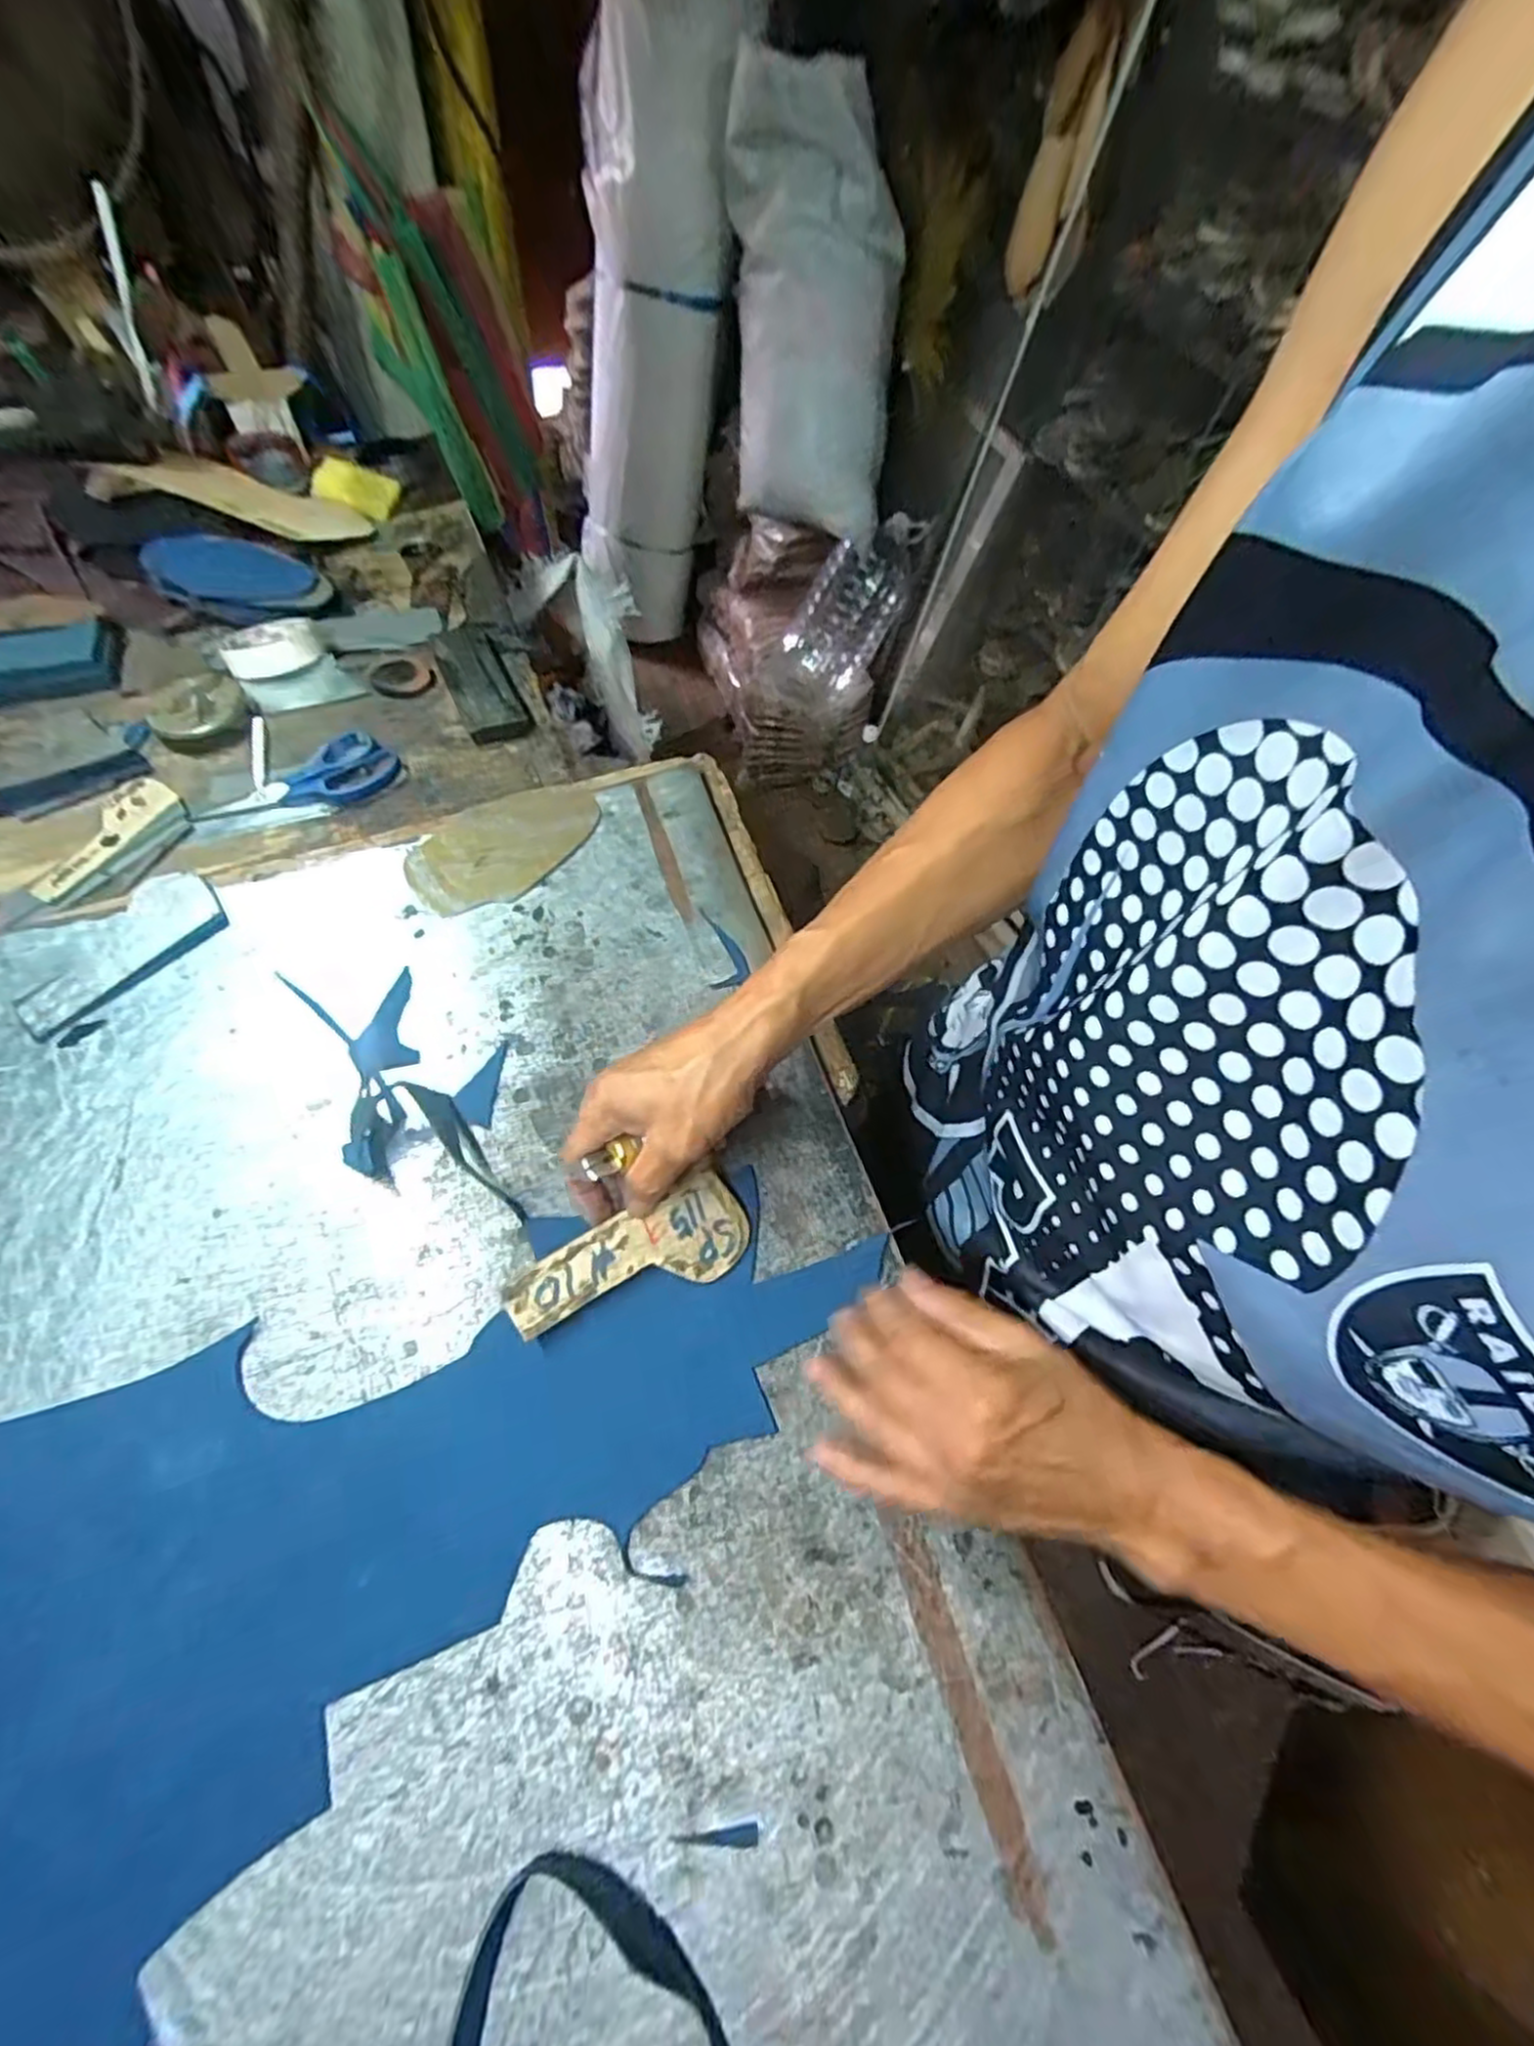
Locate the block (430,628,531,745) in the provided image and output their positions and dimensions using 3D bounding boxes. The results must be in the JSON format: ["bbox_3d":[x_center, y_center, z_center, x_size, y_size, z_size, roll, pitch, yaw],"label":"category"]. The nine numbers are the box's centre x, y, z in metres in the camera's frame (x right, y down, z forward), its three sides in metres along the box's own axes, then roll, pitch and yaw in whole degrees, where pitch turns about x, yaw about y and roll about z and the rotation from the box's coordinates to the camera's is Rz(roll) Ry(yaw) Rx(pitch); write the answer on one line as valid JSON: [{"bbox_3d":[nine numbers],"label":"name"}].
[{"bbox_3d":[-0.268,-0.321,0.689,0.055,0.017,0.172,-22,65,-18],"label":"block"}]

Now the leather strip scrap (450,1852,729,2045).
[{"bbox_3d":[-0.047,0.389,0.271,0.145,0.015,0.084,21,59,11],"label":"leather strip scrap"}]

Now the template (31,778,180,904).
[{"bbox_3d":[-0.524,-0.147,0.584,0.045,0.009,0.123,29,61,10],"label":"template"}]

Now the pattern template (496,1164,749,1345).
[{"bbox_3d":[-0.072,0.131,0.406,0.130,0.004,0.053,-26,79,-19],"label":"pattern template"}]

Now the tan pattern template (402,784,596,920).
[{"bbox_3d":[-0.195,-0.132,0.555,0.140,0.005,0.089,-17,68,-9],"label":"tan pattern template"}]

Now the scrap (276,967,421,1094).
[{"bbox_3d":[-0.263,-0.010,0.493,0.063,0.004,0.110,-38,69,-20],"label":"scrap"}]

